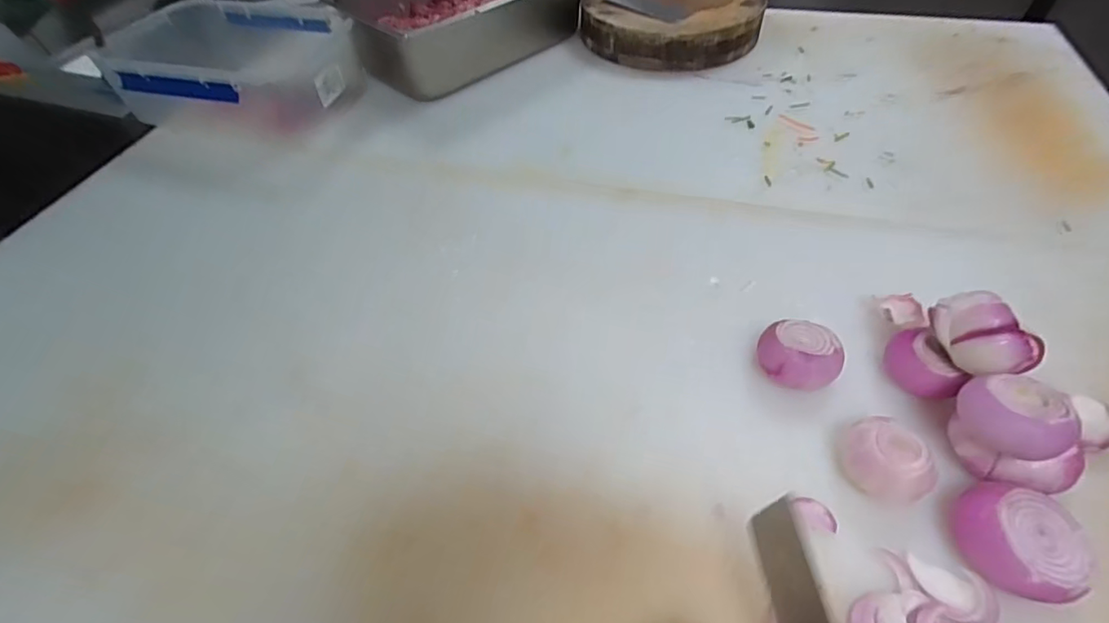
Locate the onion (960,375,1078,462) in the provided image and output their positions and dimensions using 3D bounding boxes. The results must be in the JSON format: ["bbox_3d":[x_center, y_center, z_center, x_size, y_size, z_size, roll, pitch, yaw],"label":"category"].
[{"bbox_3d":[0.434,0.097,0.483,0.065,0.055,0.084,-23,53,-16],"label":"onion"}]

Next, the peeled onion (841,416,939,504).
[{"bbox_3d":[0.328,0.150,0.509,0.069,0.048,0.085,-29,54,-19],"label":"peeled onion"}]

